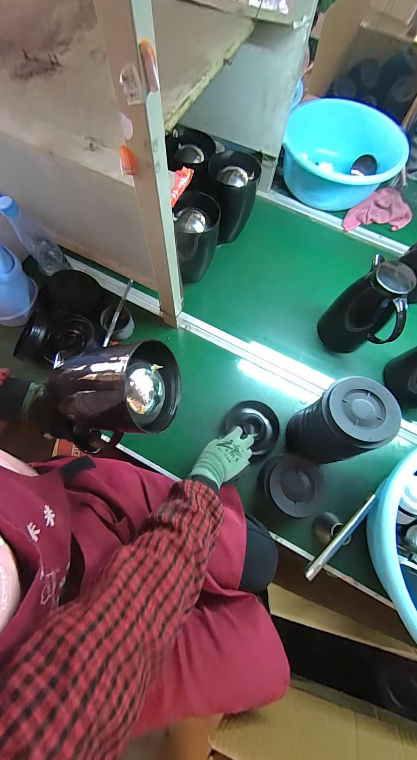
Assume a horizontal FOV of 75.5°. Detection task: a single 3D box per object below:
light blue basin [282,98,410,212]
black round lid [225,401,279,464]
[{"bbox_3d":[0.413,-0.727,0.867,0.360,0.168,0.370,1,69,-1],"label":"light blue basin"},{"bbox_3d":[0.105,0.105,0.616,0.113,0.023,0.125,-40,75,-15],"label":"black round lid"}]

